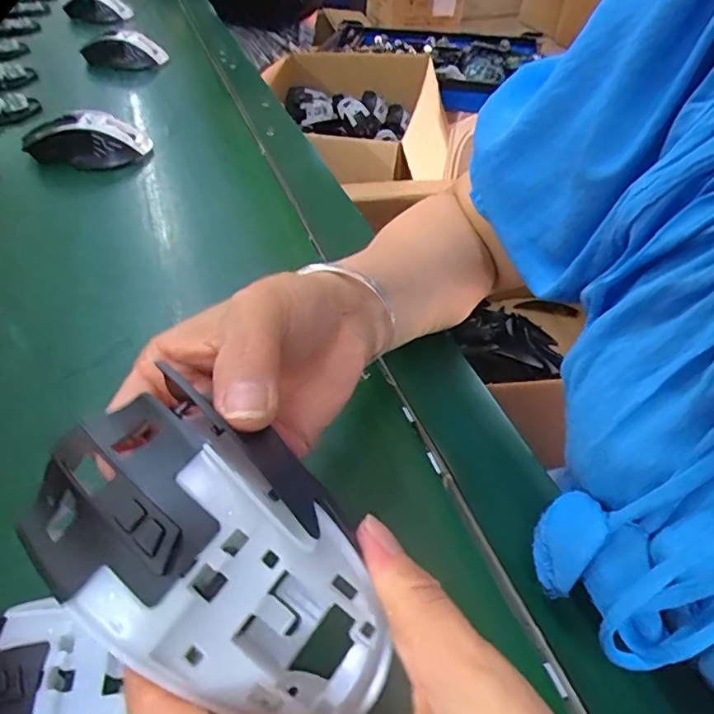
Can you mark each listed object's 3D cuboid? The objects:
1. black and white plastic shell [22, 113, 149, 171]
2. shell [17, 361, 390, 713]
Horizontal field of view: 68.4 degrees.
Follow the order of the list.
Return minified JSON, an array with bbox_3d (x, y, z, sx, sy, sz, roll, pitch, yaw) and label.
[{"bbox_3d":[-0.269,-0.214,0.526,0.116,0.045,0.048,-13,46,-13],"label":"black and white plastic shell"},{"bbox_3d":[-0.043,0.056,0.151,0.106,0.045,0.063,29,52,26],"label":"shell"}]

